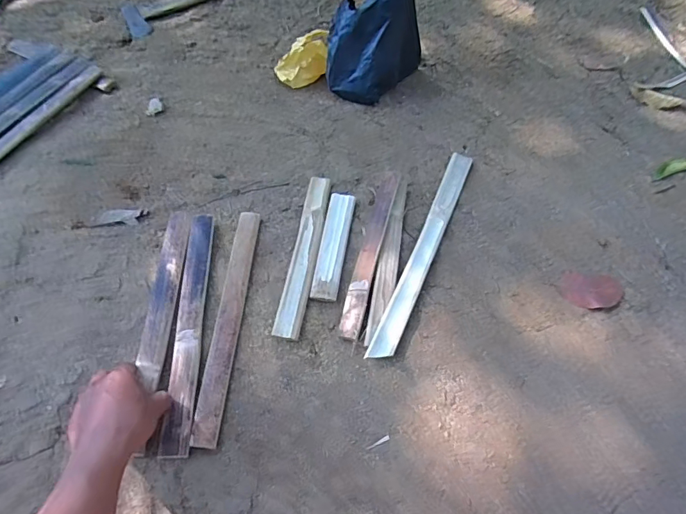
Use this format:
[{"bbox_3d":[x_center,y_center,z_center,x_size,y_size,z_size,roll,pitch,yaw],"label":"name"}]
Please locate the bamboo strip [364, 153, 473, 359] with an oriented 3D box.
[{"bbox_3d":[0.133,-0.021,0.684,0.037,0.011,0.409,20,59,14],"label":"bamboo strip"}]

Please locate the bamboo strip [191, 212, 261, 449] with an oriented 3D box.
[{"bbox_3d":[-0.159,0.078,0.615,0.034,0.010,0.350,9,56,-9],"label":"bamboo strip"}]

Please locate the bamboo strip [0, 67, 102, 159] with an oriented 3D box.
[{"bbox_3d":[-0.583,-0.249,0.812,0.036,0.017,0.347,22,60,13],"label":"bamboo strip"}]

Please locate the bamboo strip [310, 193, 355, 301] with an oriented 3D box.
[{"bbox_3d":[-0.013,-0.021,0.678,0.040,0.013,0.191,7,58,4],"label":"bamboo strip"}]

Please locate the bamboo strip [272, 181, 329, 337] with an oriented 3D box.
[{"bbox_3d":[-0.059,-0.009,0.673,0.039,0.018,0.282,7,58,4],"label":"bamboo strip"}]

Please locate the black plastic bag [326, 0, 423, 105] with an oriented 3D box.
[{"bbox_3d":[0.055,-0.420,0.807,0.145,0.222,0.160,21,60,13],"label":"black plastic bag"}]

